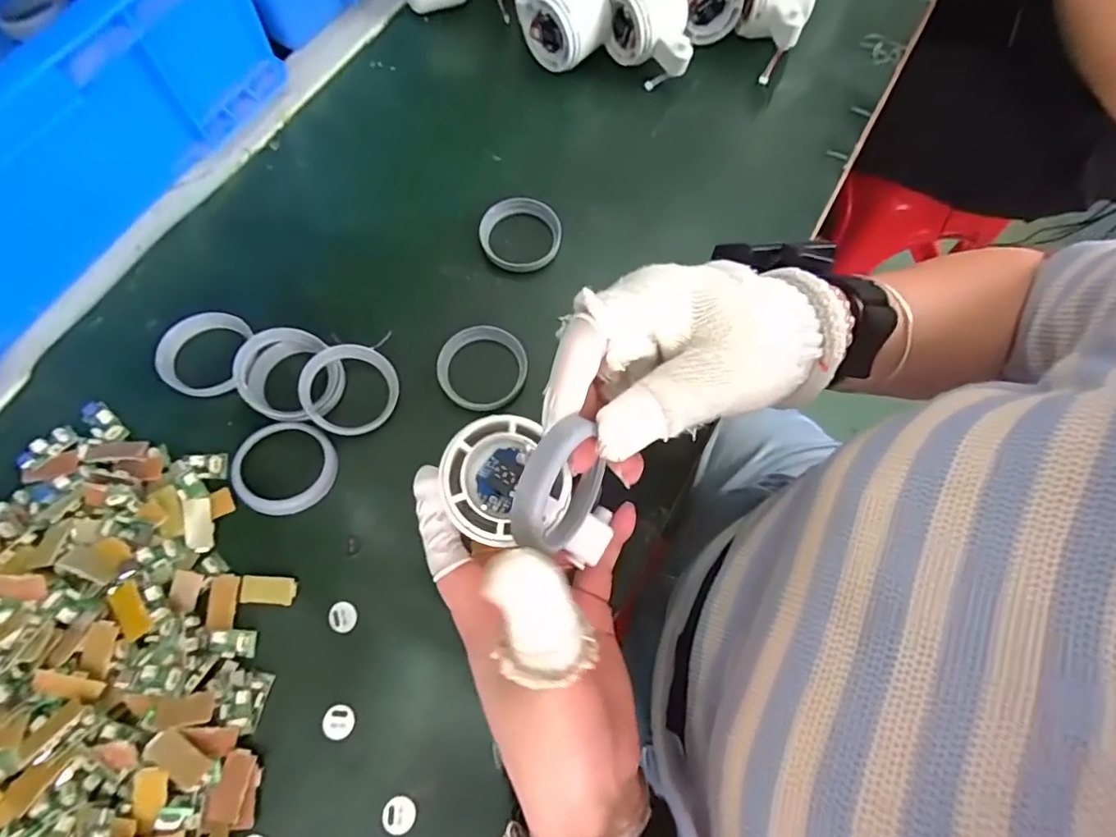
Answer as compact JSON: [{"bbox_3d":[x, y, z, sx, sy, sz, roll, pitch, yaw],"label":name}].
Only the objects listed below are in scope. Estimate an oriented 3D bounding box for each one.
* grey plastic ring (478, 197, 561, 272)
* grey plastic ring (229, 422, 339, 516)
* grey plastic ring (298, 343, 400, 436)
[{"bbox_3d":[-0.028,-0.134,0.407,0.059,0.015,0.059,0,72,-1],"label":"grey plastic ring"},{"bbox_3d":[-0.170,0.030,0.340,0.061,0.010,0.057,0,72,-1],"label":"grey plastic ring"},{"bbox_3d":[-0.137,-0.019,0.360,0.062,0.006,0.059,19,72,-5],"label":"grey plastic ring"}]

